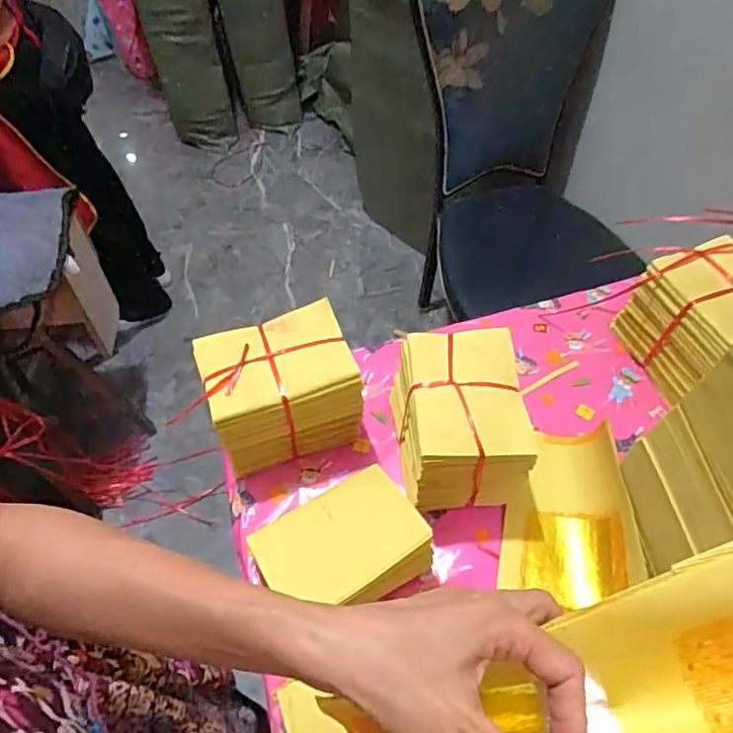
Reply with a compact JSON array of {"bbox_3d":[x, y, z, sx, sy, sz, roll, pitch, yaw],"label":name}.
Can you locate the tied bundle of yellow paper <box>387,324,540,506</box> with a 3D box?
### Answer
[{"bbox_3d":[0.104,0.060,0.640,0.129,0.129,0.163,-7,54,-3],"label":"tied bundle of yellow paper"}]

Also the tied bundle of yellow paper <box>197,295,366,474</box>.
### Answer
[{"bbox_3d":[-0.100,0.025,0.659,0.161,0.126,0.120,-18,56,-11],"label":"tied bundle of yellow paper"}]

